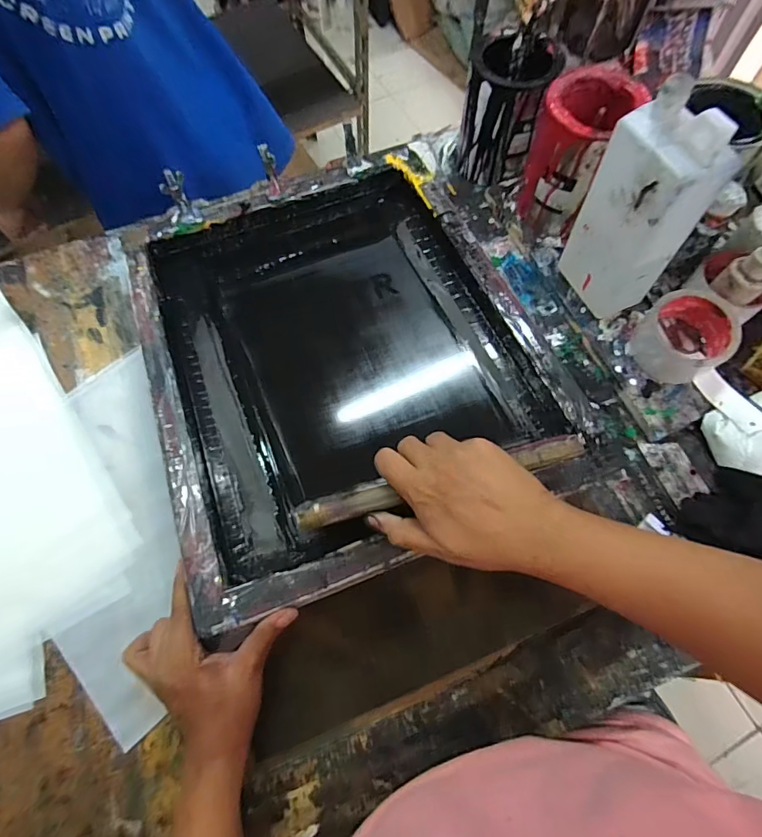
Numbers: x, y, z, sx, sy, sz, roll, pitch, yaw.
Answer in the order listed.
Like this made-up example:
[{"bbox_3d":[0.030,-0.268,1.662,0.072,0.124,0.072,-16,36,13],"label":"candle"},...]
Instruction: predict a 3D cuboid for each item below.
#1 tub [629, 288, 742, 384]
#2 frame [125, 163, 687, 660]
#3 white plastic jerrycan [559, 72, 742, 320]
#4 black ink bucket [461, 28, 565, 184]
[{"bbox_3d":[0.327,-0.087,0.513,0.083,0.061,0.089,0,68,1],"label":"tub"},{"bbox_3d":[-0.040,-0.076,0.522,0.406,0.042,0.515,-20,65,-8],"label":"frame"},{"bbox_3d":[0.256,-0.204,0.474,0.055,0.209,0.103,-24,70,-8],"label":"white plastic jerrycan"},{"bbox_3d":[0.160,-0.397,0.609,0.097,0.139,0.095,0,68,1],"label":"black ink bucket"}]

